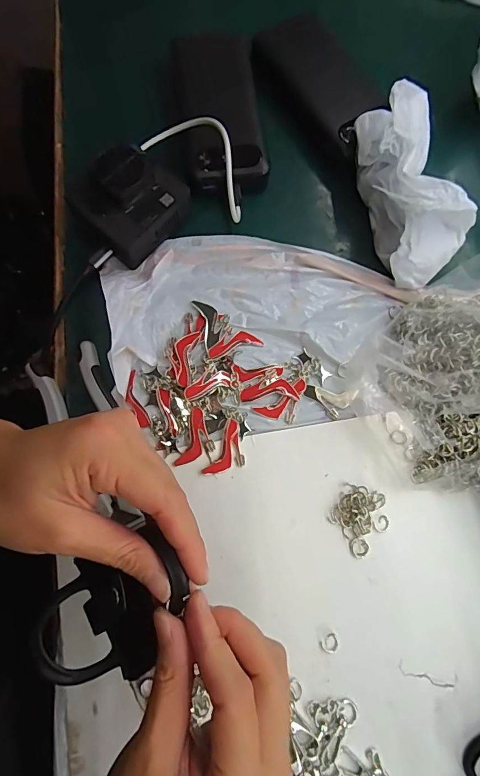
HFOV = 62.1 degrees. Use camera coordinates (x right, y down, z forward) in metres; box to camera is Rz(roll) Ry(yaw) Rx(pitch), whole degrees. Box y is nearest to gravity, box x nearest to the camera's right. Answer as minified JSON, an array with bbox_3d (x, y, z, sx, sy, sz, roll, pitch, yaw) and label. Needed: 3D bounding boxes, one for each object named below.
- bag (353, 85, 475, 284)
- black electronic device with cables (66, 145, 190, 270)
[{"bbox_3d":[0.138,-0.159,0.319,0.069,0.079,0.147,-16,91,-5],"label":"bag"},{"bbox_3d":[-0.089,-0.153,0.328,0.068,0.043,0.079,42,79,7],"label":"black electronic device with cables"}]

